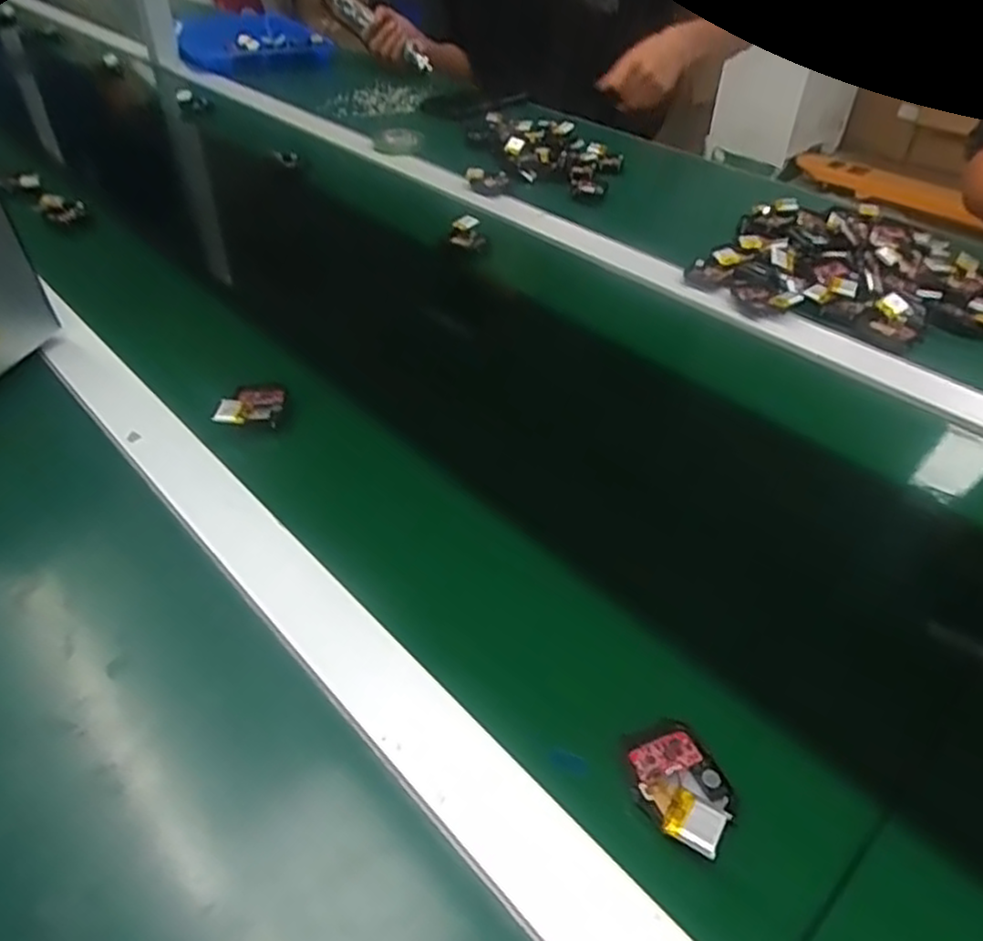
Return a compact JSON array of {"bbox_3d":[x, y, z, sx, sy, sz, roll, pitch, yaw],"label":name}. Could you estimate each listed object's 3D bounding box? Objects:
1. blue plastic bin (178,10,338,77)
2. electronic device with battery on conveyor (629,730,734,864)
[{"bbox_3d":[-0.387,-0.701,1.183,0.242,0.059,0.137,-13,43,-16],"label":"blue plastic bin"},{"bbox_3d":[0.079,0.130,0.293,0.036,0.013,0.051,-11,42,-13],"label":"electronic device with battery on conveyor"}]

